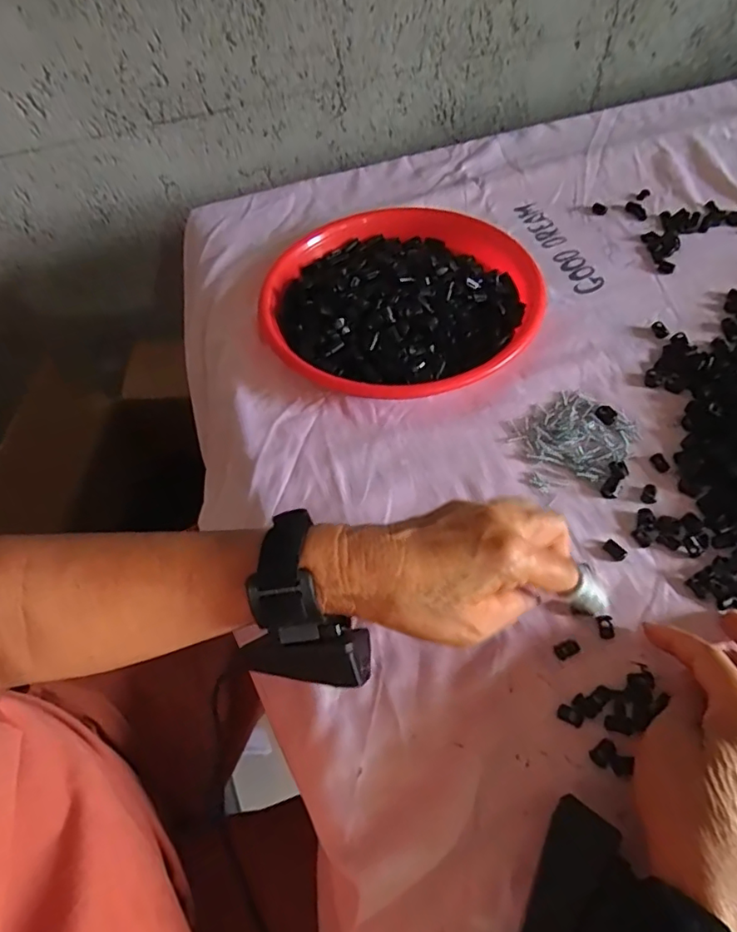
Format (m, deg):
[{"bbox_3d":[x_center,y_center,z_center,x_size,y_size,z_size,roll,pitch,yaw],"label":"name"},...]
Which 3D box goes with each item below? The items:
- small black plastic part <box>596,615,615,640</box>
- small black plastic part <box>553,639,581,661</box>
[{"bbox_3d":[0.151,0.102,0.351,0.010,0.004,0.014,-3,56,3],"label":"small black plastic part"},{"bbox_3d":[0.124,0.114,0.345,0.016,0.004,0.010,-22,57,-10],"label":"small black plastic part"}]

